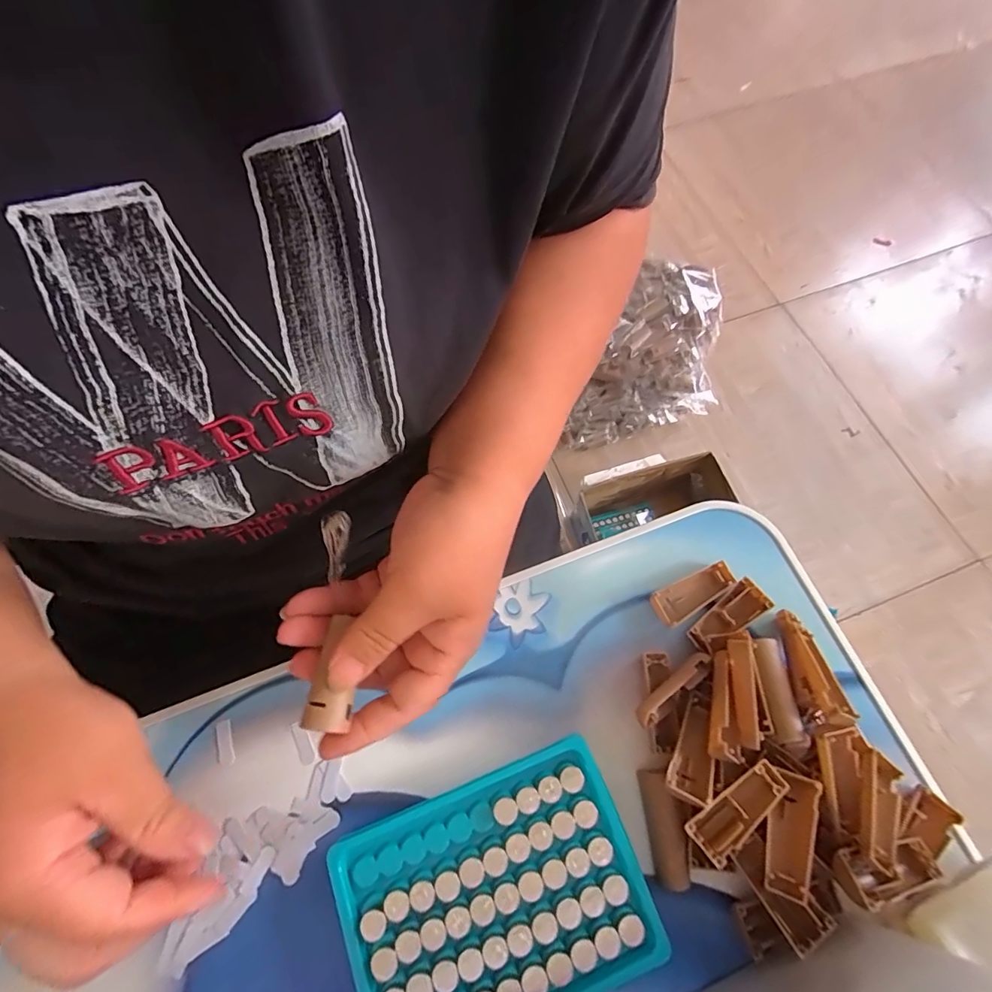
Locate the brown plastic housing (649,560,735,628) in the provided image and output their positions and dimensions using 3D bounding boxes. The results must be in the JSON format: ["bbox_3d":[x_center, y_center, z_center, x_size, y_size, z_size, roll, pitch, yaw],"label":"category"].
[{"bbox_3d":[0.114,0.057,0.279,0.050,0.012,0.020,-24,71,-9],"label":"brown plastic housing"}]

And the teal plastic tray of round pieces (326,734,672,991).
[{"bbox_3d":[-0.001,0.185,0.224,0.131,0.022,0.093,-20,70,-8],"label":"teal plastic tray of round pieces"}]

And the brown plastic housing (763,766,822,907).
[{"bbox_3d":[0.137,0.156,0.223,0.019,0.015,0.049,19,70,7],"label":"brown plastic housing"}]

